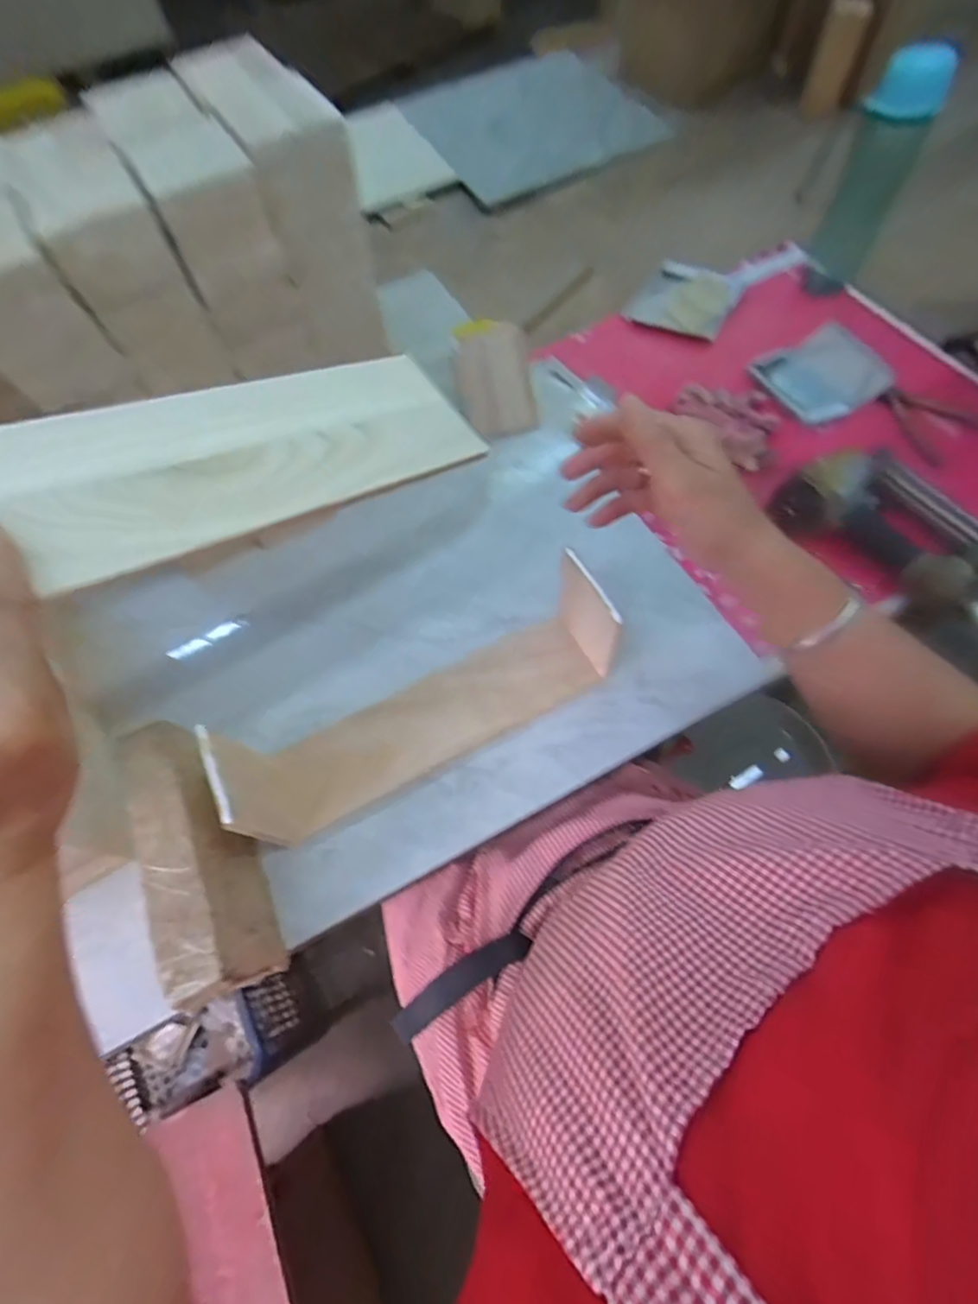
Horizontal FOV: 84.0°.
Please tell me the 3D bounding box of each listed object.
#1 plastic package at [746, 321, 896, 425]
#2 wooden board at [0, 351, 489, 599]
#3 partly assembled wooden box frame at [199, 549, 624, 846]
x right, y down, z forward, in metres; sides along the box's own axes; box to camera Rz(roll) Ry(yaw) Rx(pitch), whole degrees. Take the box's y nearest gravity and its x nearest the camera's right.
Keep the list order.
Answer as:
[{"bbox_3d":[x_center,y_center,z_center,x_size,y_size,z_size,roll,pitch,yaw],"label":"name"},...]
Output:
[{"bbox_3d":[0.429,-0.358,0.697,0.144,0.013,0.127,-30,73,-4],"label":"plastic package"},{"bbox_3d":[-0.147,-0.081,0.253,0.334,0.009,0.093,-33,81,-33],"label":"wooden board"},{"bbox_3d":[-0.047,0.036,0.488,0.358,0.109,0.098,-27,66,-9],"label":"partly assembled wooden box frame"}]

